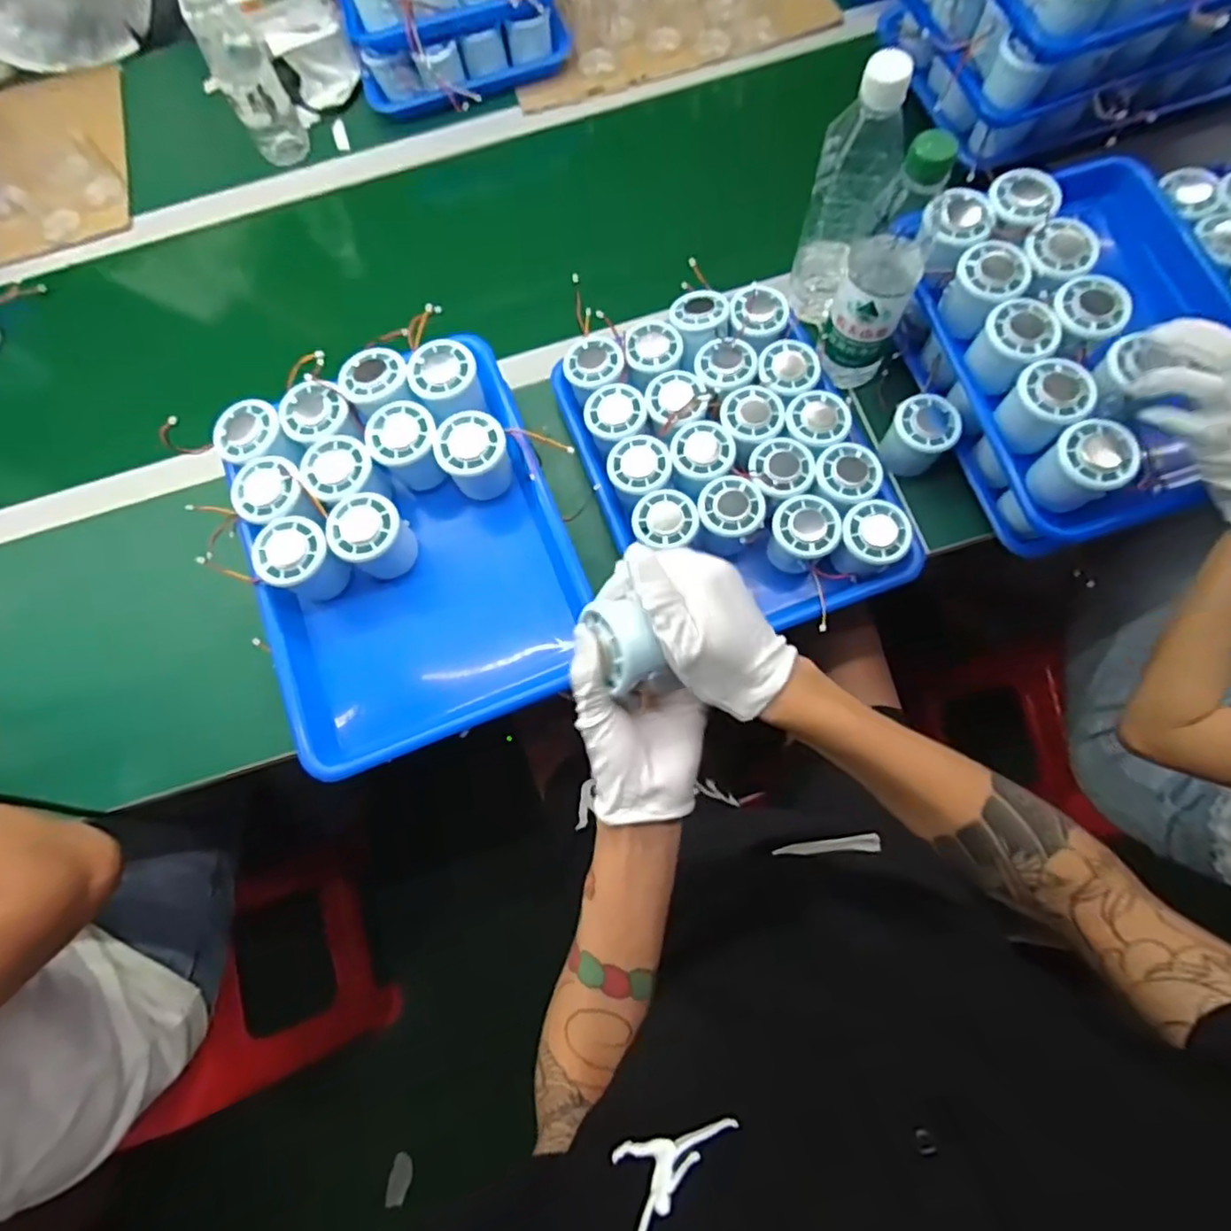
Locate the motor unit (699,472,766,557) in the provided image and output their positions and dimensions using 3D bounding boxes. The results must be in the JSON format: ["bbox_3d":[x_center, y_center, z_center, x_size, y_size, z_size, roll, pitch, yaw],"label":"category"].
[{"bbox_3d":[0.102,-0.088,0.575,0.055,0.054,0.058,9,71,1],"label":"motor unit"}]

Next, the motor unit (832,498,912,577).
[{"bbox_3d":[0.224,-0.065,0.558,0.052,0.057,0.055,1,71,-2],"label":"motor unit"}]

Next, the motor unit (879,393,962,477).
[{"bbox_3d":[0.281,-0.166,0.589,0.057,0.060,0.050,38,74,10],"label":"motor unit"}]

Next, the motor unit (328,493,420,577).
[{"bbox_3d":[-0.201,-0.062,0.526,0.054,0.068,0.056,1,71,-2],"label":"motor unit"}]

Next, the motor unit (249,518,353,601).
[{"bbox_3d":[-0.257,-0.041,0.524,0.054,0.068,0.060,-41,77,-14],"label":"motor unit"}]

